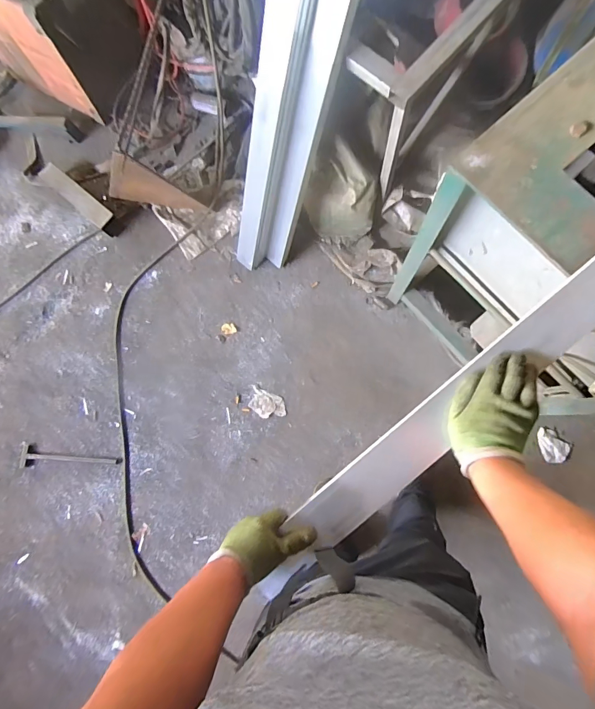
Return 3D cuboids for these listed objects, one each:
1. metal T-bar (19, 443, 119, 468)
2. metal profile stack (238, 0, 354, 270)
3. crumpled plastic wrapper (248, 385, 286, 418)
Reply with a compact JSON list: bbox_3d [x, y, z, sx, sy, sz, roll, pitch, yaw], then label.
[{"bbox_3d":[-0.800,0.357,1.386,0.363,0.036,0.084,0,81,4],"label":"metal T-bar"},{"bbox_3d":[-0.016,-0.635,0.973,0.196,1.157,0.102,31,53,8],"label":"metal profile stack"},{"bbox_3d":[-0.108,0.183,1.424,0.137,0.025,0.090,21,84,7],"label":"crumpled plastic wrapper"}]

